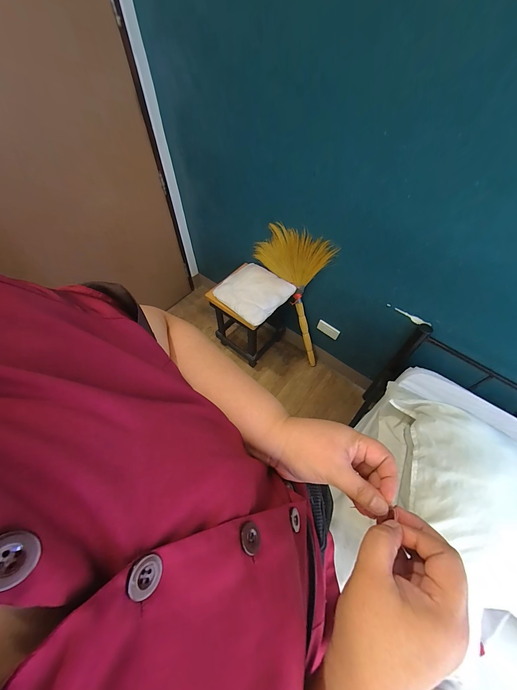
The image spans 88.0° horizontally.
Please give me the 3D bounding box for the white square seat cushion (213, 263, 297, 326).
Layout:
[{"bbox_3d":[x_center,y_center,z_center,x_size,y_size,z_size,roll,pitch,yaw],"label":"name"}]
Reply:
[{"bbox_3d":[-0.026,-0.265,1.302,0.299,0.054,0.286,37,62,22],"label":"white square seat cushion"}]

